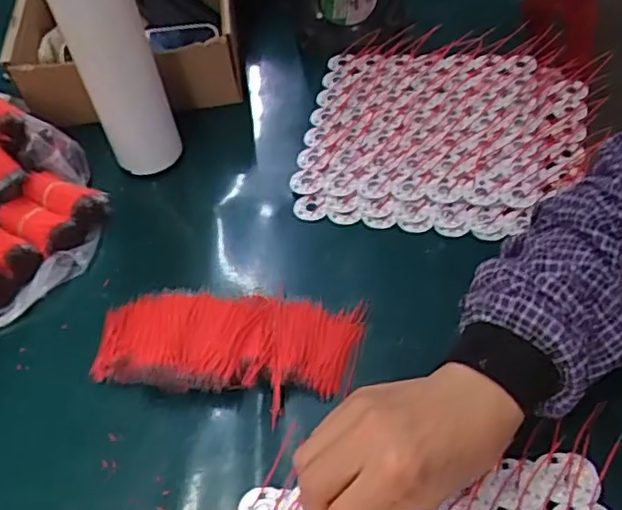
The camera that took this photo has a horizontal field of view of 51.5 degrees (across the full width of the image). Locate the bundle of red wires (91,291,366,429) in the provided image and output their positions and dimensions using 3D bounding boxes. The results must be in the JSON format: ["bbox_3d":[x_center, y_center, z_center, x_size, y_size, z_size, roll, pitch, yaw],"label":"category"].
[{"bbox_3d":[-0.064,0.061,0.475,0.199,0.030,0.081,0,50,6],"label":"bundle of red wires"}]

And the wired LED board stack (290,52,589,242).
[{"bbox_3d":[0.124,-0.114,0.617,0.252,0.027,0.235,7,51,12],"label":"wired LED board stack"}]

